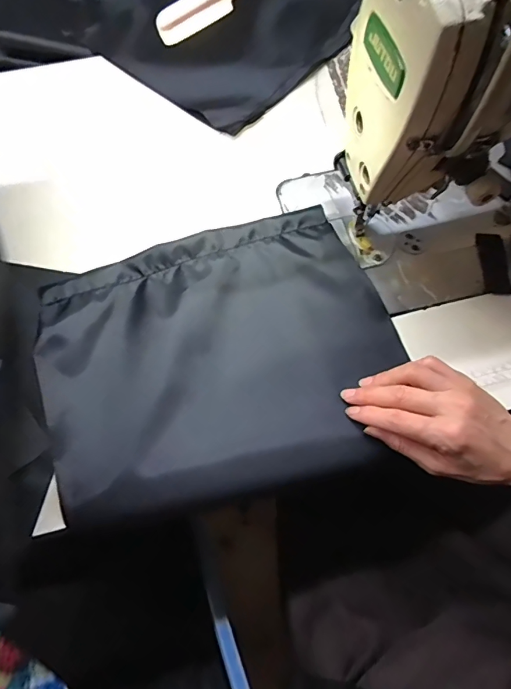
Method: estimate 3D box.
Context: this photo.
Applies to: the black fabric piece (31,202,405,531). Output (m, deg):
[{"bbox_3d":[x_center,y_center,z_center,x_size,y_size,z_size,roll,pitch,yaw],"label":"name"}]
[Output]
[{"bbox_3d":[-0.030,0.012,0.406,0.303,0.040,0.236,-16,67,-8],"label":"black fabric piece"}]

